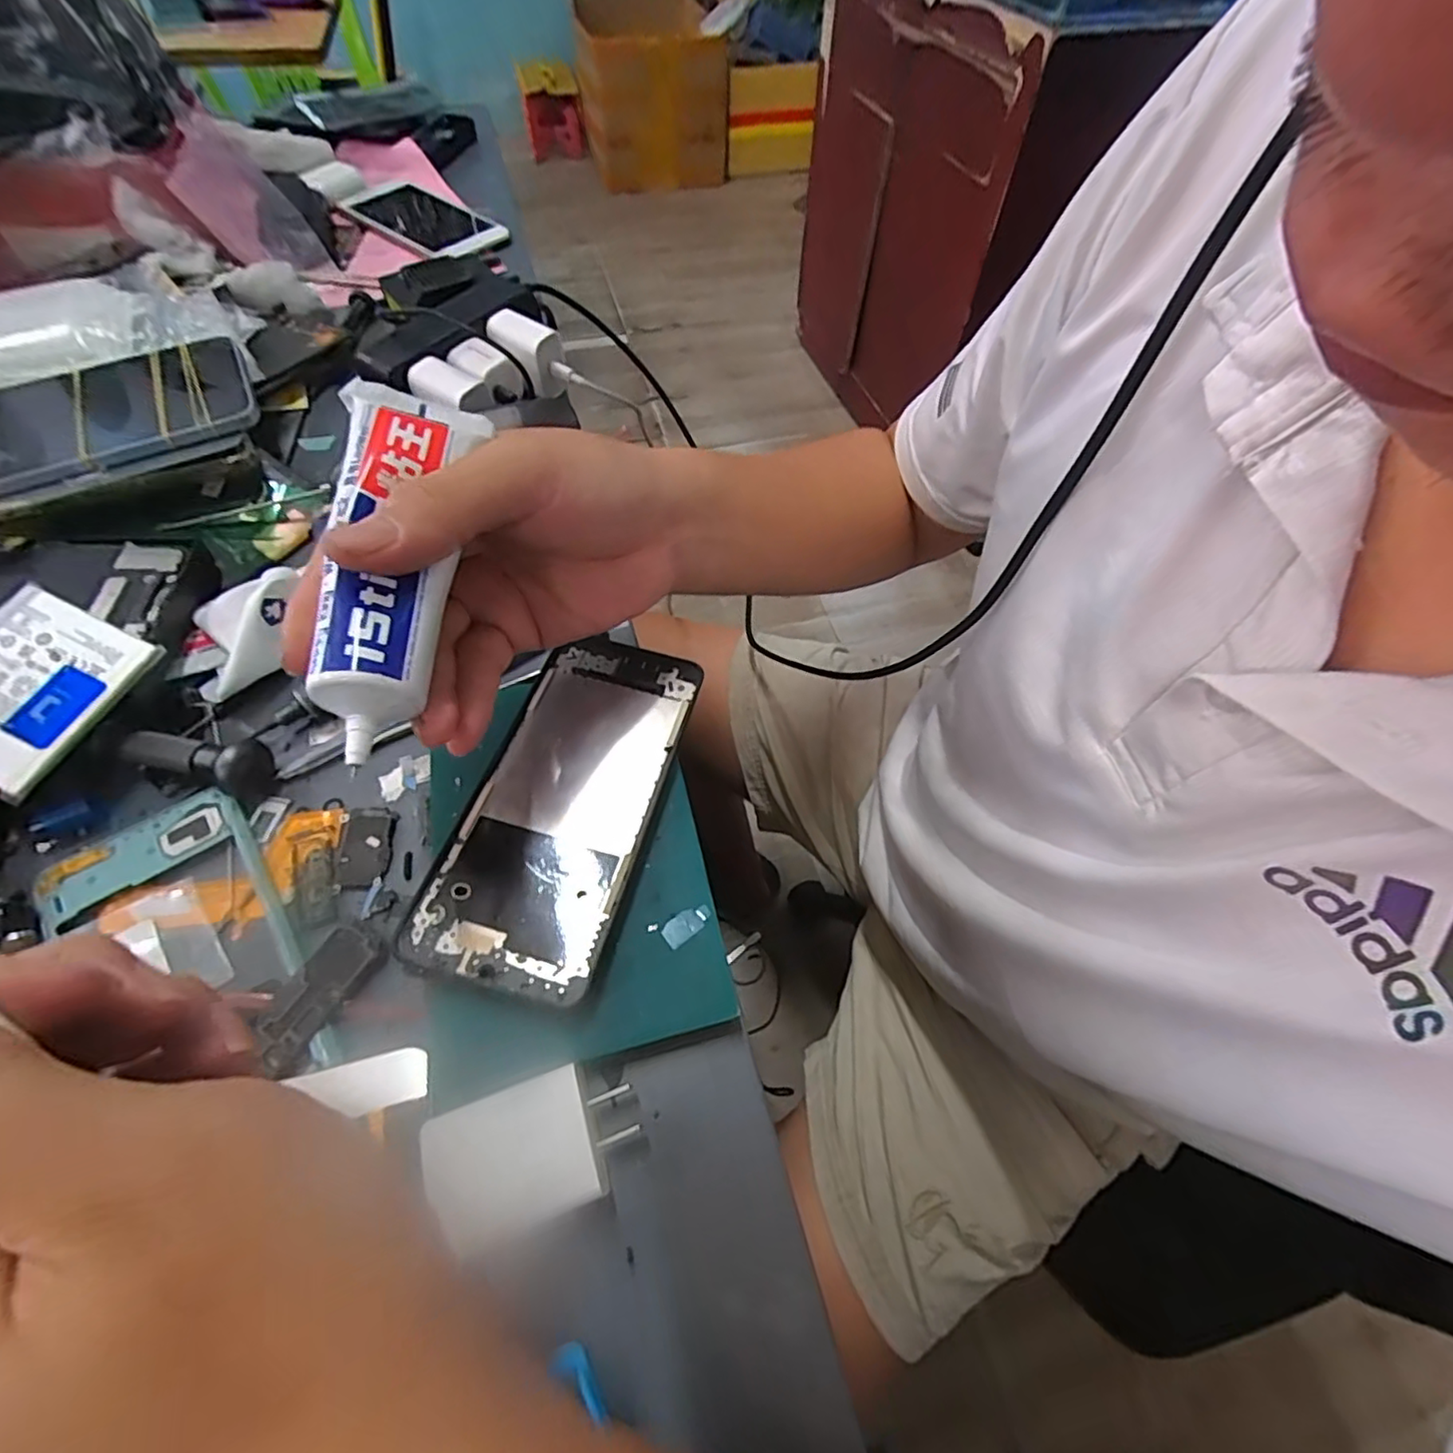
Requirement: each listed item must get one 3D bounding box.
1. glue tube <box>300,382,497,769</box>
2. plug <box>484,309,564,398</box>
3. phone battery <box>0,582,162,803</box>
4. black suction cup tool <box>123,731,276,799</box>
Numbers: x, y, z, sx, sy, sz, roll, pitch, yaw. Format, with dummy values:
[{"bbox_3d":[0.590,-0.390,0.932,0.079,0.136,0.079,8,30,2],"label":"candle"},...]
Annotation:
[{"bbox_3d":[-0.101,-0.054,0.193,0.036,0.017,0.127,-4,68,-4],"label":"glue tube"},{"bbox_3d":[-0.137,-0.257,0.432,0.043,0.040,0.029,33,63,17],"label":"plug"},{"bbox_3d":[-0.293,-0.017,0.261,0.066,0.004,0.075,26,67,2],"label":"phone battery"},{"bbox_3d":[-0.232,0.014,0.278,0.059,0.021,0.020,13,59,6],"label":"black suction cup tool"}]

